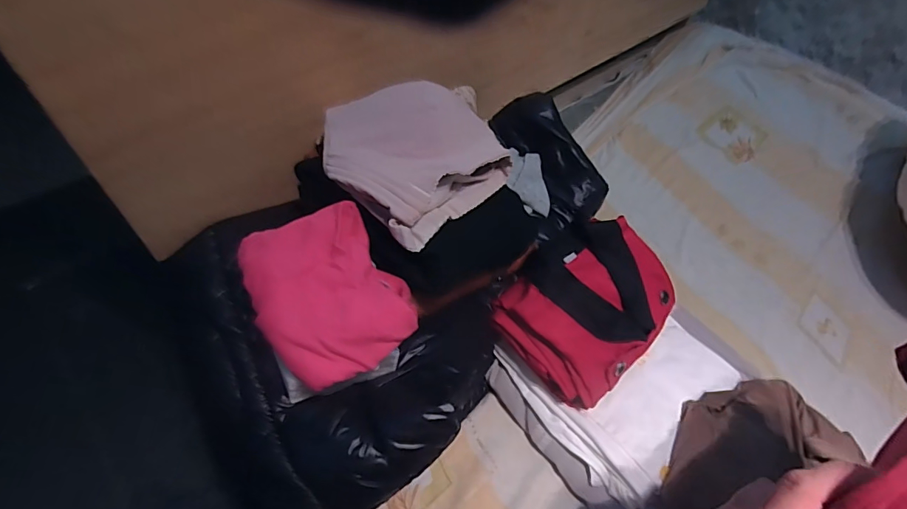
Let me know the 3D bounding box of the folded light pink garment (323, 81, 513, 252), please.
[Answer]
[{"bbox_3d":[-0.048,-0.097,0.435,0.156,0.067,0.152,35,58,20],"label":"folded light pink garment"}]

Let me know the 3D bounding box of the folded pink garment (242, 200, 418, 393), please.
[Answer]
[{"bbox_3d":[-0.100,0.028,0.364,0.107,0.033,0.135,-23,58,-21],"label":"folded pink garment"}]

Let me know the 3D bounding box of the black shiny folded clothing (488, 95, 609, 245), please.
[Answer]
[{"bbox_3d":[0.124,-0.124,0.619,0.119,0.047,0.199,-22,80,-20],"label":"black shiny folded clothing"}]

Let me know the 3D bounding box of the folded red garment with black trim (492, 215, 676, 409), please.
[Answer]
[{"bbox_3d":[0.159,0.052,0.520,0.168,0.082,0.204,36,58,21],"label":"folded red garment with black trim"}]

